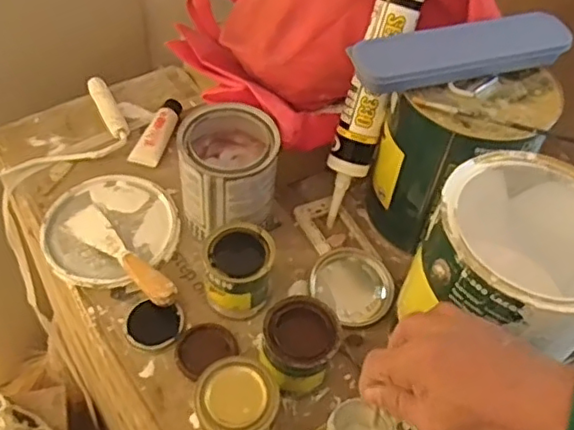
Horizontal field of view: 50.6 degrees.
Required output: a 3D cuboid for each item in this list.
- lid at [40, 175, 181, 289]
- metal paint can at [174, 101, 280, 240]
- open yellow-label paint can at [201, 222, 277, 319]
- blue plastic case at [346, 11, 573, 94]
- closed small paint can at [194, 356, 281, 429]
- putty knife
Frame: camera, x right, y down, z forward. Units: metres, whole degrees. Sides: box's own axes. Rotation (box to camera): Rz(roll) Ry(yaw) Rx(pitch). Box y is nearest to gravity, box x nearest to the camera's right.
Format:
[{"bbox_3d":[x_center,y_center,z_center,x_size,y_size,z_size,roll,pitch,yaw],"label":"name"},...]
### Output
[{"bbox_3d":[-0.204,0.014,0.703,0.149,0.012,0.143,3,51,-3],"label":"lid"},{"bbox_3d":[-0.064,-0.047,0.677,0.102,0.121,0.114,-8,52,-11],"label":"metal paint can"},{"bbox_3d":[-0.050,0.057,0.631,0.069,0.081,0.069,3,51,-3],"label":"open yellow-label paint can"},{"bbox_3d":[0.173,-0.163,0.603,0.229,0.042,0.053,-12,53,-14],"label":"blue plastic case"},{"bbox_3d":[-0.042,0.175,0.540,0.070,0.093,0.068,3,51,-3],"label":"closed small paint can"},{"bbox_3d":[-0.182,0.043,0.664,0.040,0.020,0.170,-33,61,-28],"label":"putty knife"}]

